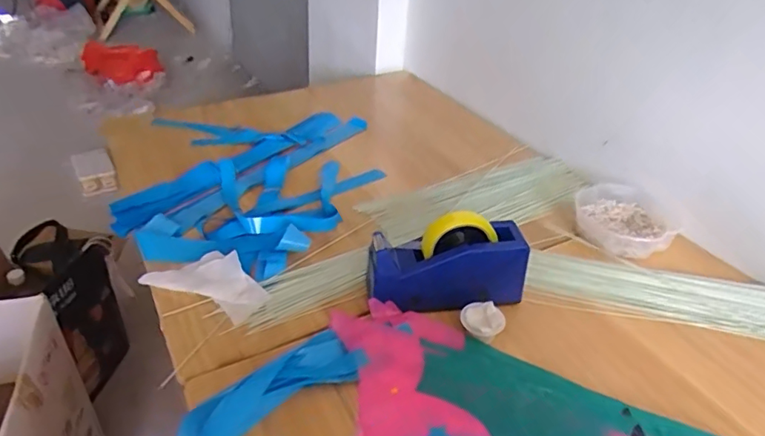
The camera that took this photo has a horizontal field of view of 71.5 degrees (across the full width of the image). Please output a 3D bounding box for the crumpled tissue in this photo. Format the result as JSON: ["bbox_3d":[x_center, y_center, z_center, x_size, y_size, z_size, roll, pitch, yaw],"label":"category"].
[{"bbox_3d":[-0.236,0.084,0.732,0.174,0.026,0.088,20,38,22],"label":"crumpled tissue"}]

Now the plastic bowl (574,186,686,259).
[{"bbox_3d":[0.391,0.000,0.863,0.153,0.042,0.170,17,37,18],"label":"plastic bowl"}]

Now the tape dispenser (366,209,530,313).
[{"bbox_3d":[0.083,0.058,0.689,0.202,0.124,0.063,0,35,-7],"label":"tape dispenser"}]

